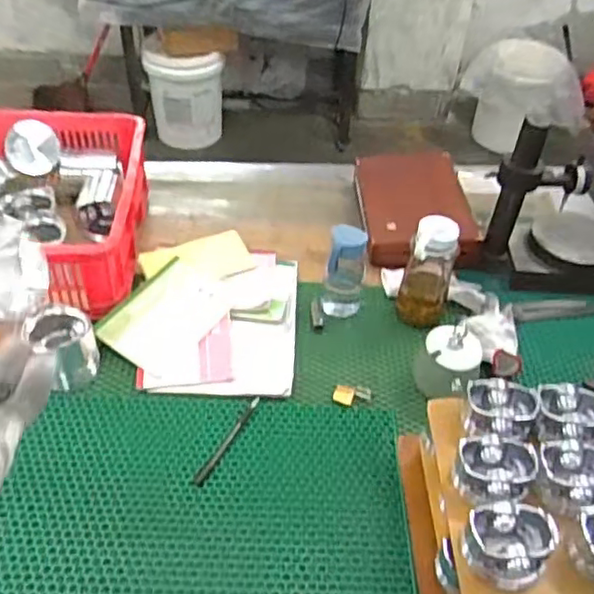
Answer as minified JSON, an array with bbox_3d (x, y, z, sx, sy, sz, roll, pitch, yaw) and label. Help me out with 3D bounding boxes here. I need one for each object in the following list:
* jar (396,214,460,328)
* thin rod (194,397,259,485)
[{"bbox_3d":[0.207,-0.039,0.984,0.078,0.182,0.078,2,43,-2],"label":"jar"},{"bbox_3d":[-0.094,0.192,0.851,0.014,0.008,0.150,22,45,18],"label":"thin rod"}]

